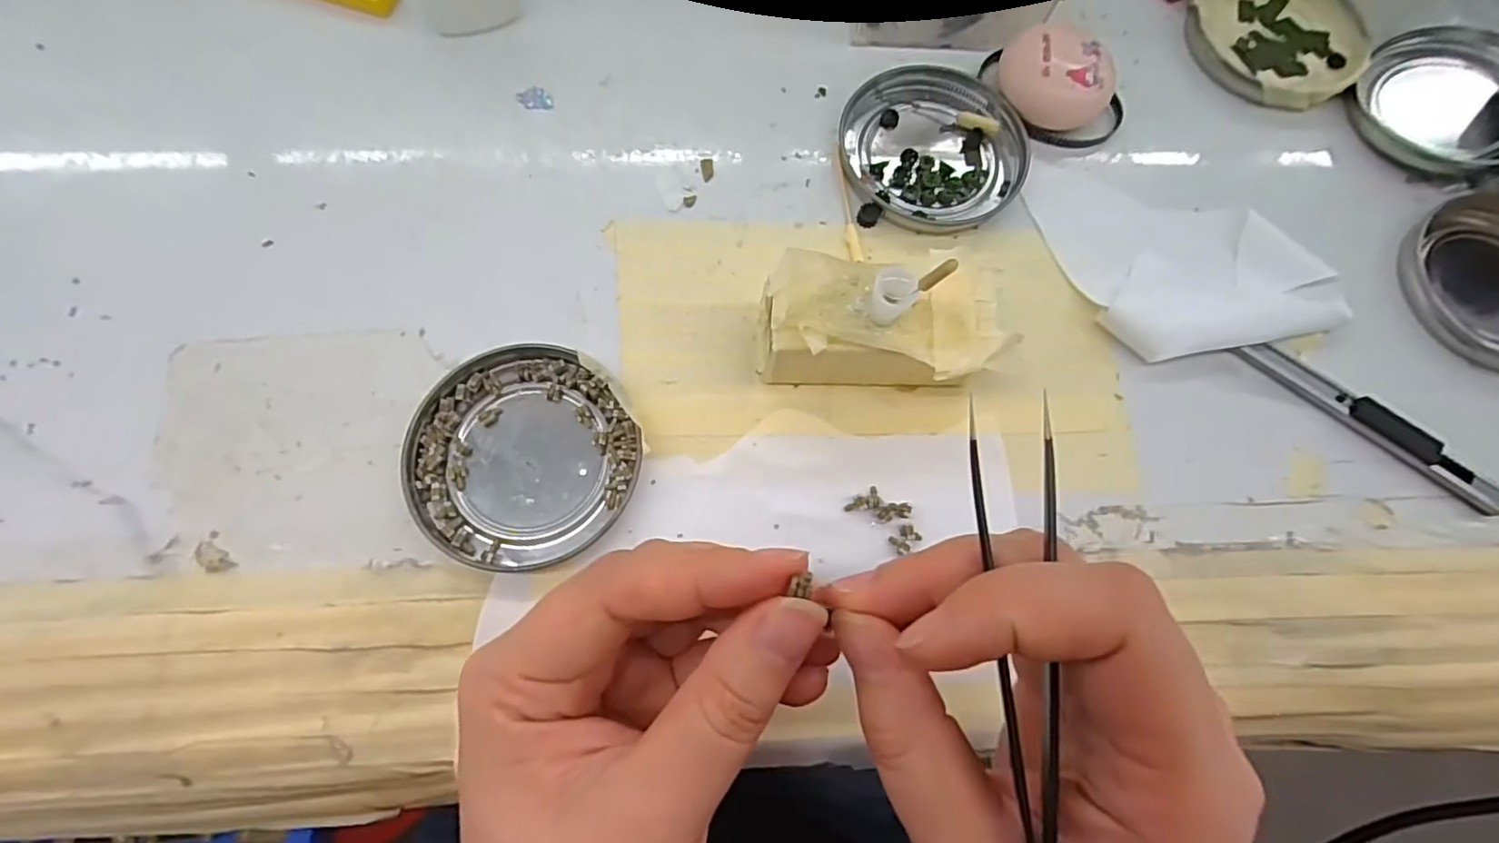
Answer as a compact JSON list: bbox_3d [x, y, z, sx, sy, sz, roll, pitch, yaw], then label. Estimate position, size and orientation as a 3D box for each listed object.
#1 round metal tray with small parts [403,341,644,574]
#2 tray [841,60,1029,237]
[{"bbox_3d":[-0.079,0.011,0.225,0.077,0.011,0.079,1,73,-2],"label":"round metal tray with small parts"},{"bbox_3d":[0.079,-0.121,0.274,0.077,0.008,0.082,13,73,2],"label":"tray"}]

